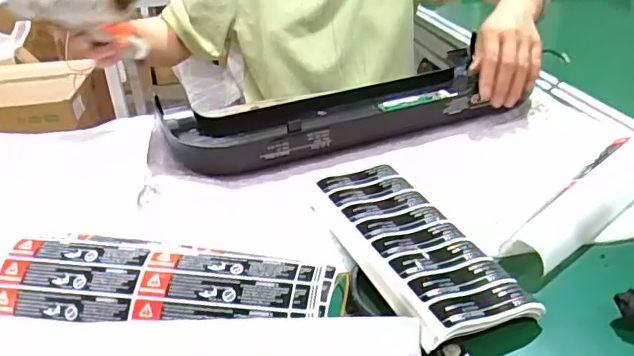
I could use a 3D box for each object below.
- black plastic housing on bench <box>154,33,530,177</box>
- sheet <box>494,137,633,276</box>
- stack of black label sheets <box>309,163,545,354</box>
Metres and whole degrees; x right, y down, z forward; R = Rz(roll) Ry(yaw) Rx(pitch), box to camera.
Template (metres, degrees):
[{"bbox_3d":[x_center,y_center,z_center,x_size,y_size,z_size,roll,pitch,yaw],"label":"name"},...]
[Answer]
[{"bbox_3d":[0.019,-0.087,0.714,0.406,0.050,0.196,-12,30,-16],"label":"black plastic housing on bench"},{"bbox_3d":[0.264,0.016,0.532,0.256,0.025,0.049,-27,36,-36],"label":"sheet"},{"bbox_3d":[0.077,0.052,0.477,0.094,0.024,0.223,-15,31,-19],"label":"stack of black label sheets"}]

